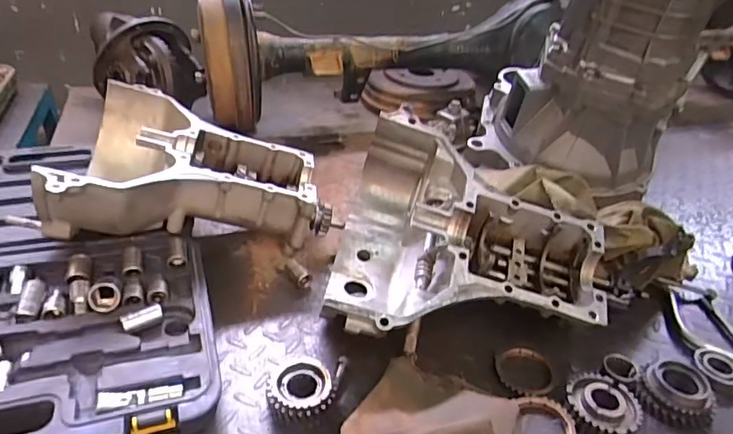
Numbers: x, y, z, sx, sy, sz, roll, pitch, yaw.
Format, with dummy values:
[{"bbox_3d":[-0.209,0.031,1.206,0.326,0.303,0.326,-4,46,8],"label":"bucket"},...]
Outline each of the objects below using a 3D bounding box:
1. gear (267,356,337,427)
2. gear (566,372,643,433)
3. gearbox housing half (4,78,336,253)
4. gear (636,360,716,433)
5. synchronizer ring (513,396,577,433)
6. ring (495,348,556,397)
[{"bbox_3d":[-0.063,0.168,0.486,0.061,0.031,0.065,3,34,-2],"label":"gear"},{"bbox_3d":[0.234,0.188,0.510,0.066,0.024,0.069,8,34,5],"label":"gear"},{"bbox_3d":[-0.236,-0.070,0.673,0.335,0.119,0.278,-8,36,-17],"label":"gearbox housing half"},{"bbox_3d":[0.320,0.184,0.529,0.072,0.034,0.077,25,40,28],"label":"gear"},{"bbox_3d":[0.173,0.201,0.490,0.055,0.014,0.066,9,35,7],"label":"synchronizer ring"},{"bbox_3d":[0.171,0.162,0.545,0.062,0.016,0.064,7,34,4],"label":"ring"}]

